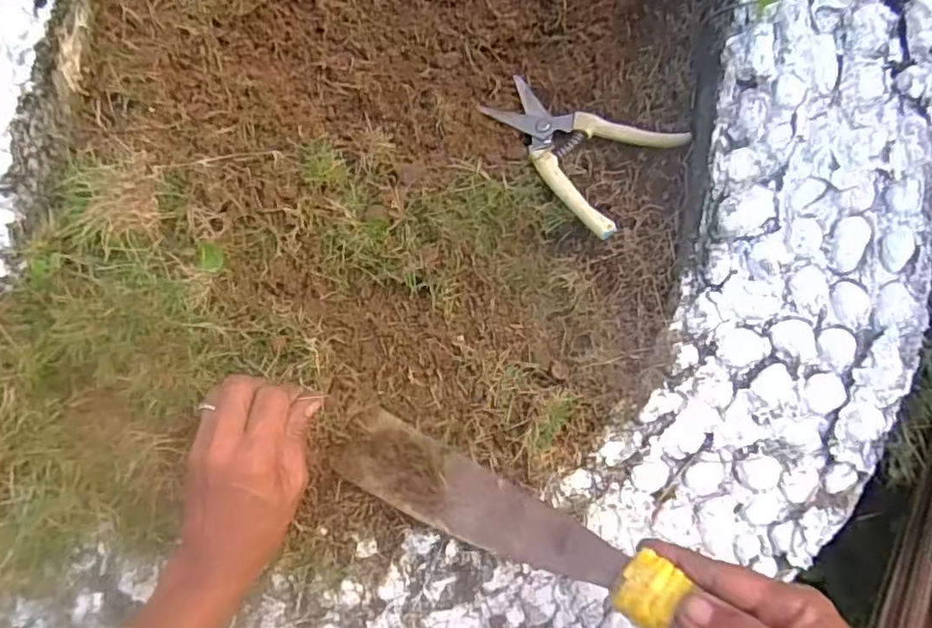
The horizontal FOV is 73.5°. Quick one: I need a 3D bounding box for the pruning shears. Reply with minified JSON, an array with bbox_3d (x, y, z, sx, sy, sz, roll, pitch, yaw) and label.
[{"bbox_3d":[0.078,-0.138,0.524,0.169,0.020,0.100,34,78,27],"label":"pruning shears"}]

